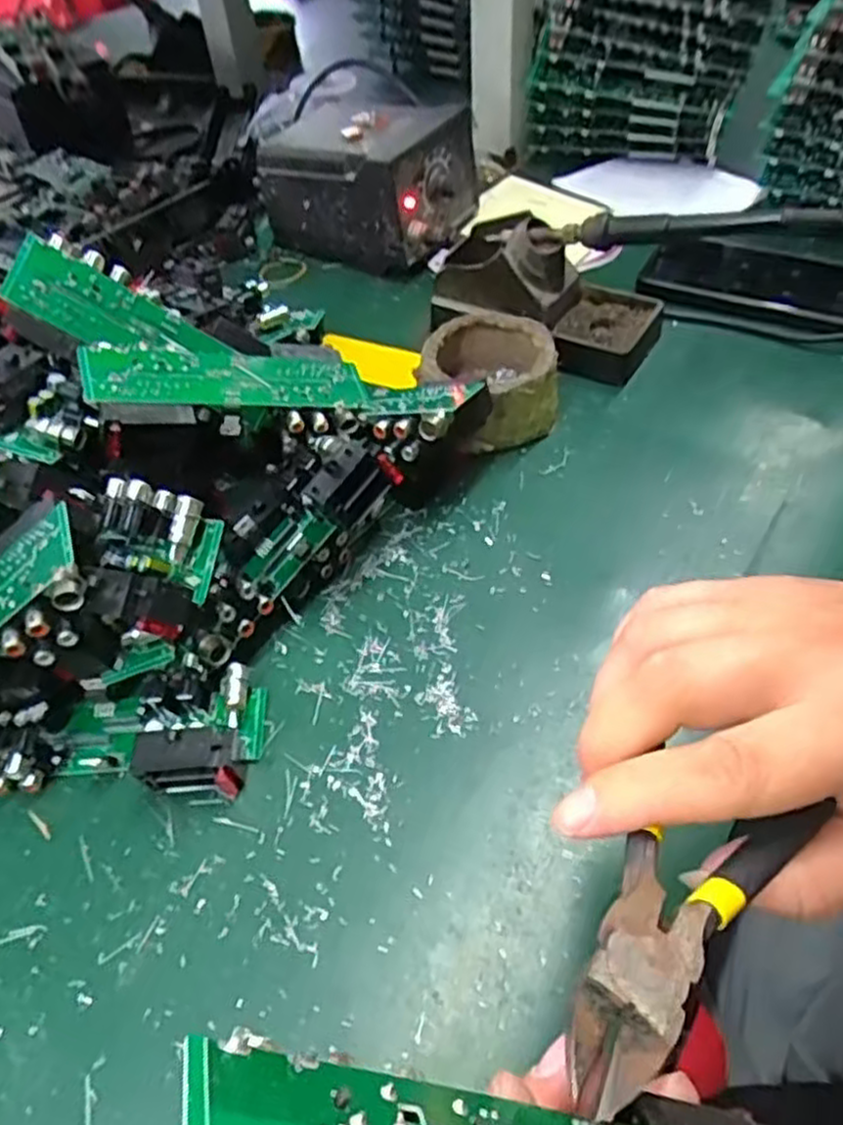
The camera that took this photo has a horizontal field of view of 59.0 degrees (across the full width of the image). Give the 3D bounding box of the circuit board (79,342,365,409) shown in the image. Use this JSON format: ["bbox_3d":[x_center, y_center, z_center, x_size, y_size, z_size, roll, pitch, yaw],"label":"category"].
[{"bbox_3d":[-0.098,-0.097,0.391,0.144,0.011,0.037,-5,47,-29],"label":"circuit board"}]

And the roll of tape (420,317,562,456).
[{"bbox_3d":[0.041,-0.117,0.474,0.080,0.046,0.091,-9,51,-3],"label":"roll of tape"}]

